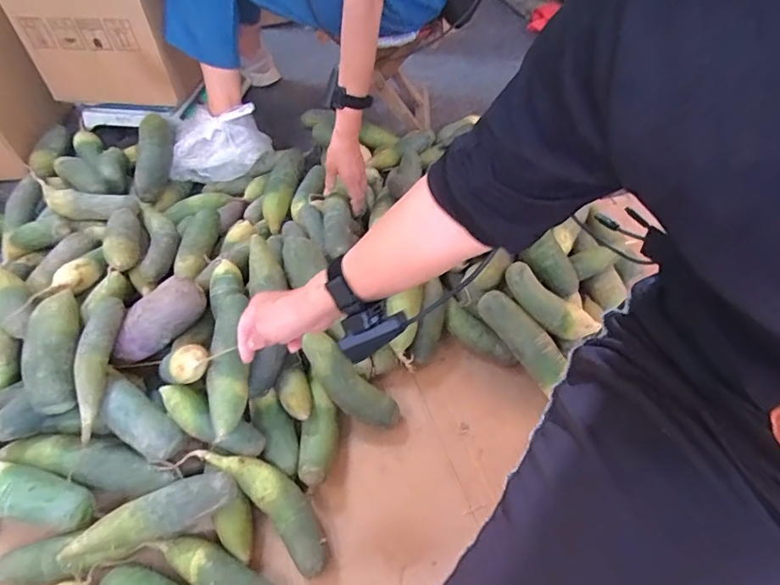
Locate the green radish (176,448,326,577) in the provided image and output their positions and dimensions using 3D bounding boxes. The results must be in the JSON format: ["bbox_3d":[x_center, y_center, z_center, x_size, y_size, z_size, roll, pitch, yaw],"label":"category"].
[{"bbox_3d":[-0.173,0.282,0.679,0.233,0.072,0.074,30,57,21],"label":"green radish"}]

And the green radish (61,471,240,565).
[{"bbox_3d":[-0.306,0.291,0.636,0.214,0.058,0.060,-19,54,-15],"label":"green radish"}]

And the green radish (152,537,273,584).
[{"bbox_3d":[-0.224,0.362,0.632,0.176,0.051,0.050,20,54,15],"label":"green radish"}]

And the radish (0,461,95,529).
[{"bbox_3d":[-0.527,0.263,0.664,0.264,0.054,0.064,13,52,10],"label":"radish"}]

